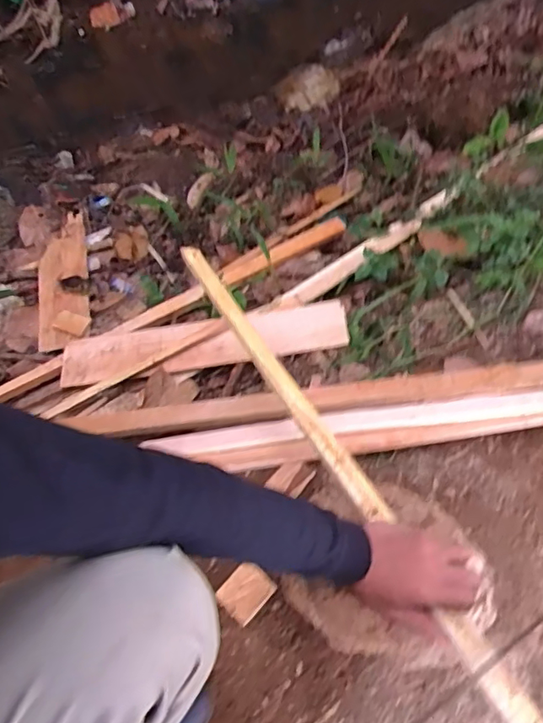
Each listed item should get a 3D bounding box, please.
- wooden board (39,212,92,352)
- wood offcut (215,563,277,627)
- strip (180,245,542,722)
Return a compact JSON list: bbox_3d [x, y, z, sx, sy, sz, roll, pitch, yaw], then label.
[{"bbox_3d":[-0.457,-0.182,1.200,0.104,0.024,0.348,-9,61,-8],"label":"wooden board"},{"bbox_3d":[-0.034,0.306,0.725,0.056,0.006,0.064,39,65,18],"label":"wood offcut"},{"bbox_3d":[0.128,0.181,0.597,0.043,0.019,0.957,-26,59,-17],"label":"strip"}]

